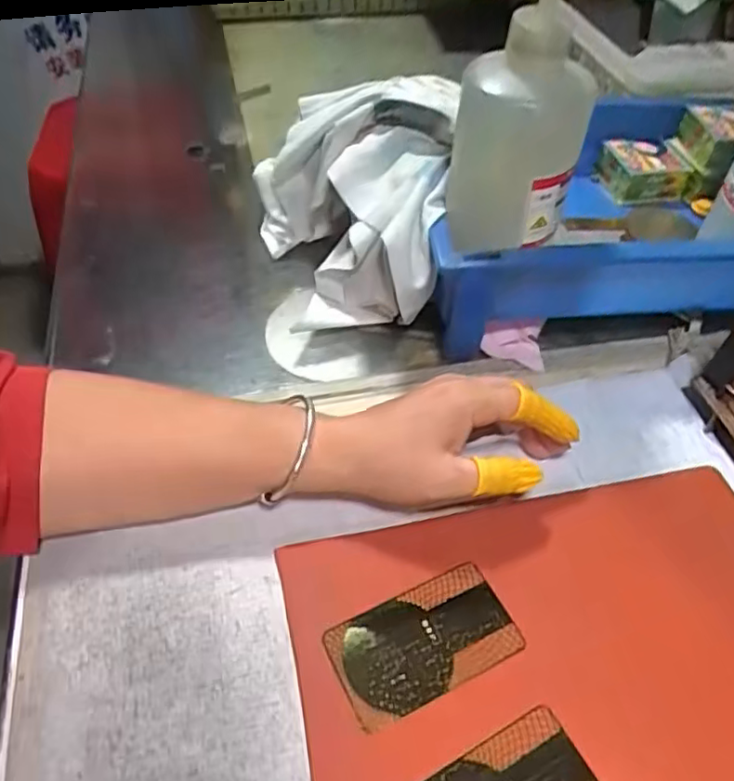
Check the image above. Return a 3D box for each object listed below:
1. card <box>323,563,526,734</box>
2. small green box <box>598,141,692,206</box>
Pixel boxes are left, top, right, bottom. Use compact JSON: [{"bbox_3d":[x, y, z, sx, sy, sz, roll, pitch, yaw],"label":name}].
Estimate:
[{"bbox_3d":[0.027,0.117,0.300,0.085,0.004,0.048,-18,53,-19],"label":"card"},{"bbox_3d":[0.219,-0.175,0.511,0.061,0.031,0.045,-13,51,-13],"label":"small green box"}]

